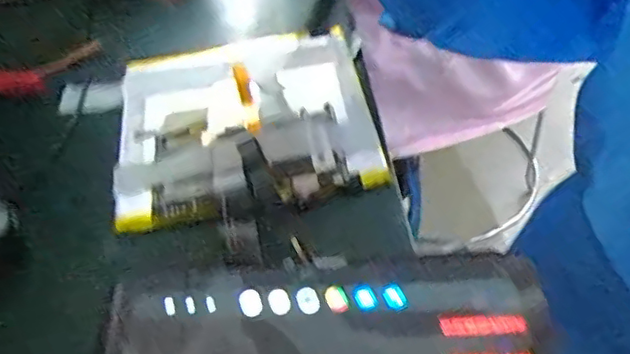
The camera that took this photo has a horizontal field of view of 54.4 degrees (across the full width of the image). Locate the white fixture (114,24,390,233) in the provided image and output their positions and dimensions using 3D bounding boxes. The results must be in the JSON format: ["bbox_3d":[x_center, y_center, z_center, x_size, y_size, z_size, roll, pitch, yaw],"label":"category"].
[{"bbox_3d":[-0.037,-0.029,0.308,0.129,0.020,0.141,-10,48,-2],"label":"white fixture"}]

